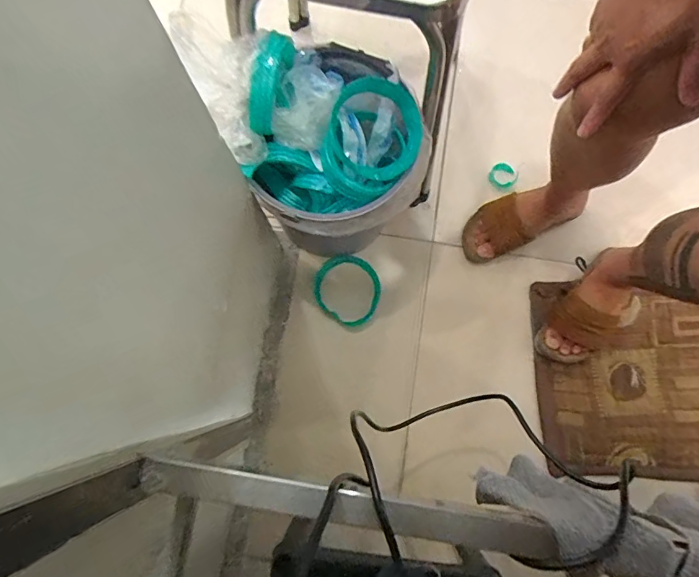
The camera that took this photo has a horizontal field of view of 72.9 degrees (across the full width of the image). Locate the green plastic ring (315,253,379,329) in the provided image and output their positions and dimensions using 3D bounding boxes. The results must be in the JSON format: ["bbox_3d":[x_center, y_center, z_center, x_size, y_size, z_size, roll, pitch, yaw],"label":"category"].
[{"bbox_3d":[-0.003,0.000,0.889,0.128,0.010,0.118,0,78,0],"label":"green plastic ring"}]

